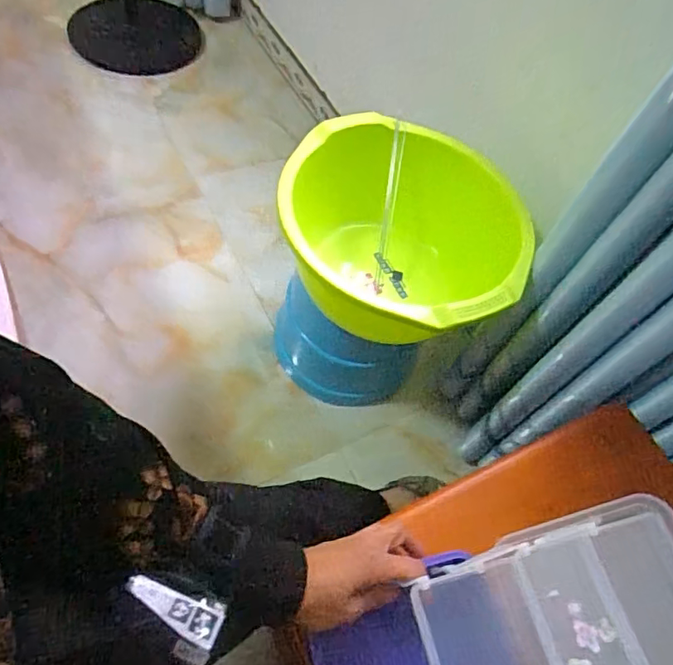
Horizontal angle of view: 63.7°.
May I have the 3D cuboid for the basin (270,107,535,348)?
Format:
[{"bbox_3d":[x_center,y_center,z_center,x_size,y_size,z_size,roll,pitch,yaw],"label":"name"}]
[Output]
[{"bbox_3d":[0.100,-0.137,0.891,0.362,0.226,0.379,5,58,-8],"label":"basin"}]

